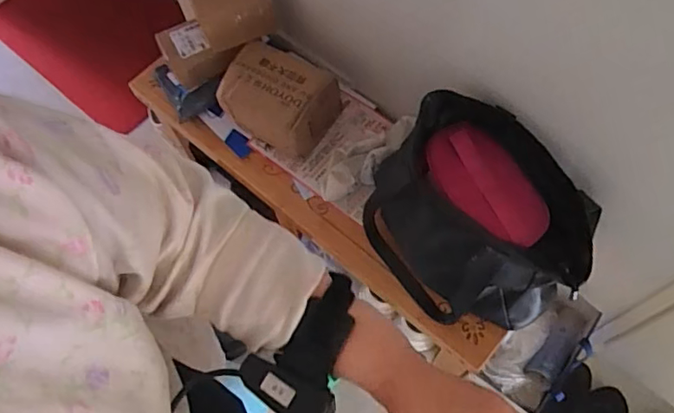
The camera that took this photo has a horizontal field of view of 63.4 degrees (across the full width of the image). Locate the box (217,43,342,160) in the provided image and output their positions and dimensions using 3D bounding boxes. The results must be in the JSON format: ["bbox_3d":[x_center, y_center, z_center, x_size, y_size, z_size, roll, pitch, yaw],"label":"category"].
[{"bbox_3d":[-0.108,-0.199,1.003,0.192,0.103,0.154,28,70,17],"label":"box"}]

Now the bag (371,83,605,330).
[{"bbox_3d":[0.201,0.024,0.834,0.225,0.220,0.326,-39,68,-13],"label":"bag"}]

